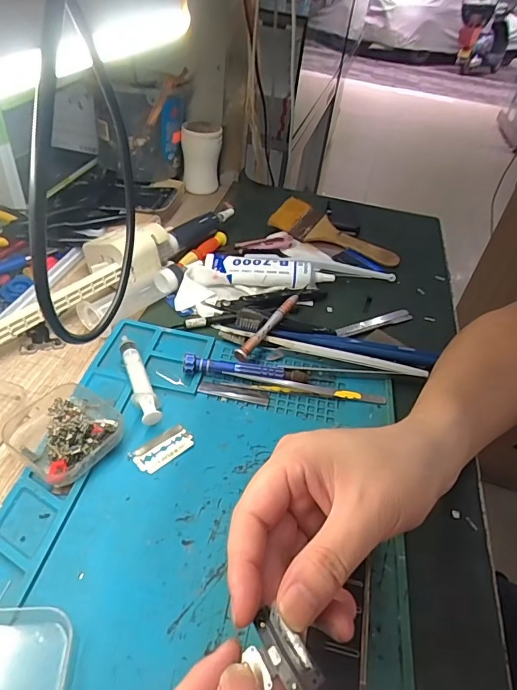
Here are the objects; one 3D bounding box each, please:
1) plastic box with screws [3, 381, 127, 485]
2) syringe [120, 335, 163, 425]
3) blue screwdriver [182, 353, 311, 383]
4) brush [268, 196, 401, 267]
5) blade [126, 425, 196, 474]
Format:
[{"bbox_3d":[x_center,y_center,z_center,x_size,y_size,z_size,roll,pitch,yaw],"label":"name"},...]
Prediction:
[{"bbox_3d":[-0.131,0.059,0.311,0.062,0.024,0.062,28,46,21],"label":"plastic box with screws"},{"bbox_3d":[-0.092,0.025,0.355,0.019,0.016,0.087,-10,45,-18],"label":"syringe"},{"bbox_3d":[-0.009,0.020,0.373,0.103,0.016,0.016,5,42,-2],"label":"blue screwdriver"},{"bbox_3d":[0.097,-0.141,0.565,0.161,0.025,0.059,19,43,13],"label":"brush"},{"bbox_3d":[-0.067,0.072,0.320,0.042,0.004,0.023,-29,53,-34],"label":"blade"}]

